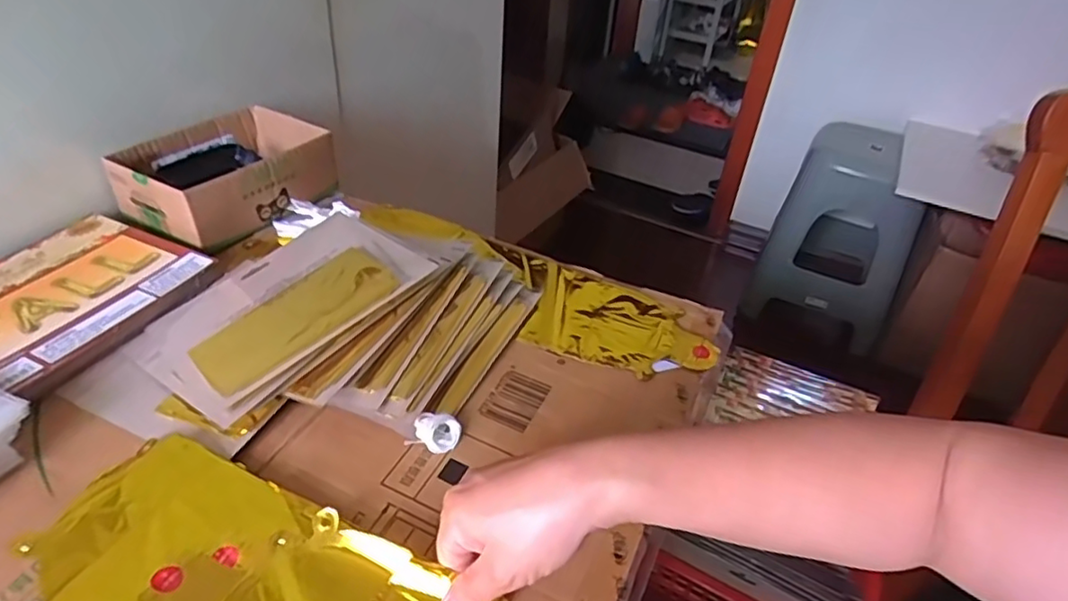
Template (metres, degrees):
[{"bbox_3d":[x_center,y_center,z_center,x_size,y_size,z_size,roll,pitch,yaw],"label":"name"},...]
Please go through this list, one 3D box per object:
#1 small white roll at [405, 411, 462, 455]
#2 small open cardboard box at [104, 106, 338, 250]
[{"bbox_3d":[-0.069,0.093,0.445,0.032,0.017,0.028,7,38,3],"label":"small white roll"},{"bbox_3d":[-0.325,-0.137,0.680,0.143,0.067,0.191,20,41,19],"label":"small open cardboard box"}]

